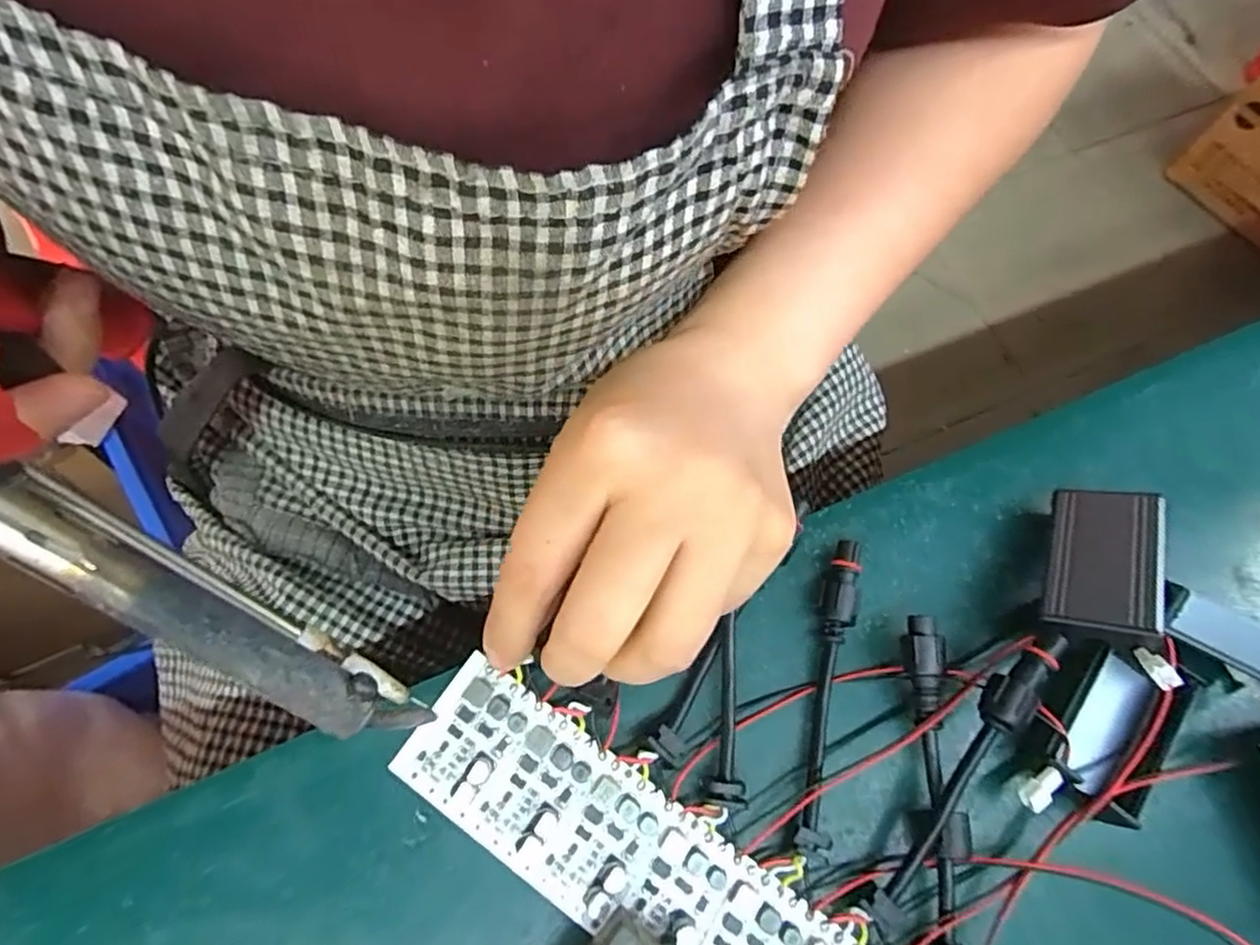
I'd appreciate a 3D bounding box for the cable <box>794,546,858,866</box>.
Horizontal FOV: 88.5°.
[{"bbox_3d":[0.062,0.067,0.203,0.010,0.014,0.093,12,68,2],"label":"cable"}]

